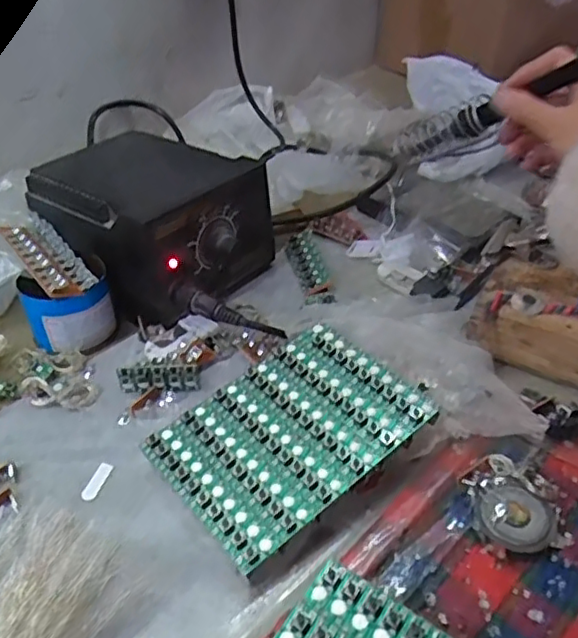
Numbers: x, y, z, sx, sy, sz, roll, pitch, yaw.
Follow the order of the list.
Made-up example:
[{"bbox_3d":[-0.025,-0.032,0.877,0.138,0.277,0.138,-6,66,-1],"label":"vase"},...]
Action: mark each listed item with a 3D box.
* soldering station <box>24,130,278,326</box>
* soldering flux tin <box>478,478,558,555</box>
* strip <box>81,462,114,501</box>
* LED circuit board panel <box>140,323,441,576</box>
[{"bbox_3d":[-0.100,-0.074,0.444,0.141,0.077,0.107,26,47,25],"label":"soldering station"},{"bbox_3d":[0.111,0.098,0.305,0.034,0.012,0.035,1,42,-1],"label":"soldering flux tin"},{"bbox_3d":[-0.100,0.083,0.326,0.007,0.004,0.024,12,42,11],"label":"strip"},{"bbox_3d":[0.001,0.056,0.328,0.130,0.004,0.091,-34,51,-23],"label":"LED circuit board panel"}]

